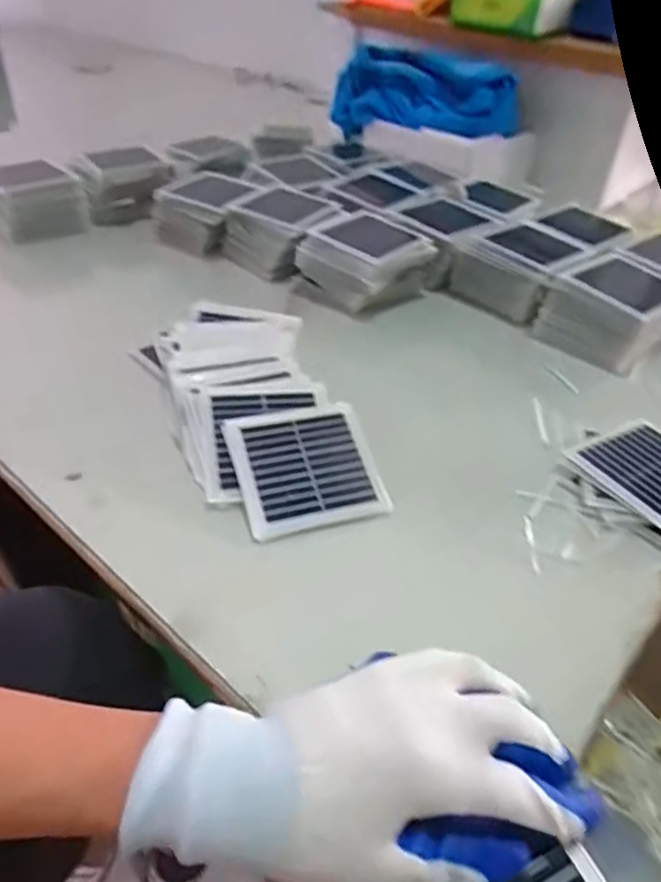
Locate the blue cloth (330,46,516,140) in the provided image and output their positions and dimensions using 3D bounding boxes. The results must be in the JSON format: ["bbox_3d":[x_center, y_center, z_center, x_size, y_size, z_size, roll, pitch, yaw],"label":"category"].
[{"bbox_3d":[0.123,-0.499,0.916,0.296,0.102,0.084,20,41,18],"label":"blue cloth"}]

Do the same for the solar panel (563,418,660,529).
[{"bbox_3d":[0.241,0.021,0.459,0.101,0.007,0.096,-19,44,-26],"label":"solar panel"}]

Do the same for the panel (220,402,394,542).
[{"bbox_3d":[-0.017,0.017,0.439,0.097,0.008,0.098,-12,57,-16],"label":"panel"}]

